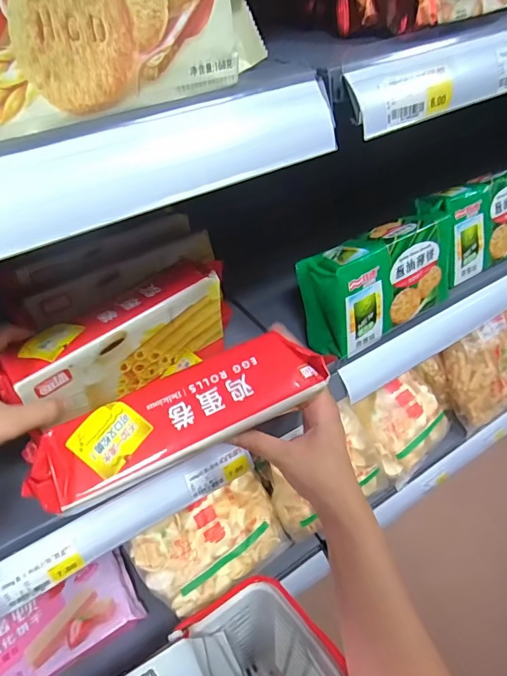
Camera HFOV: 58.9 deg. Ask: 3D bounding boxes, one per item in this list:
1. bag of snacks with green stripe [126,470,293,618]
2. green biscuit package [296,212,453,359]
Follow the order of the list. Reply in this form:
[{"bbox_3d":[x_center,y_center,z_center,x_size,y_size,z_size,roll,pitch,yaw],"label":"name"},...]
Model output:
[{"bbox_3d":[-0.060,0.305,0.668,0.209,0.070,0.134,-25,82,-18],"label":"bag of snacks with green stripe"},{"bbox_3d":[0.137,-0.062,0.493,0.190,0.109,0.065,-26,33,-21],"label":"green biscuit package"}]

